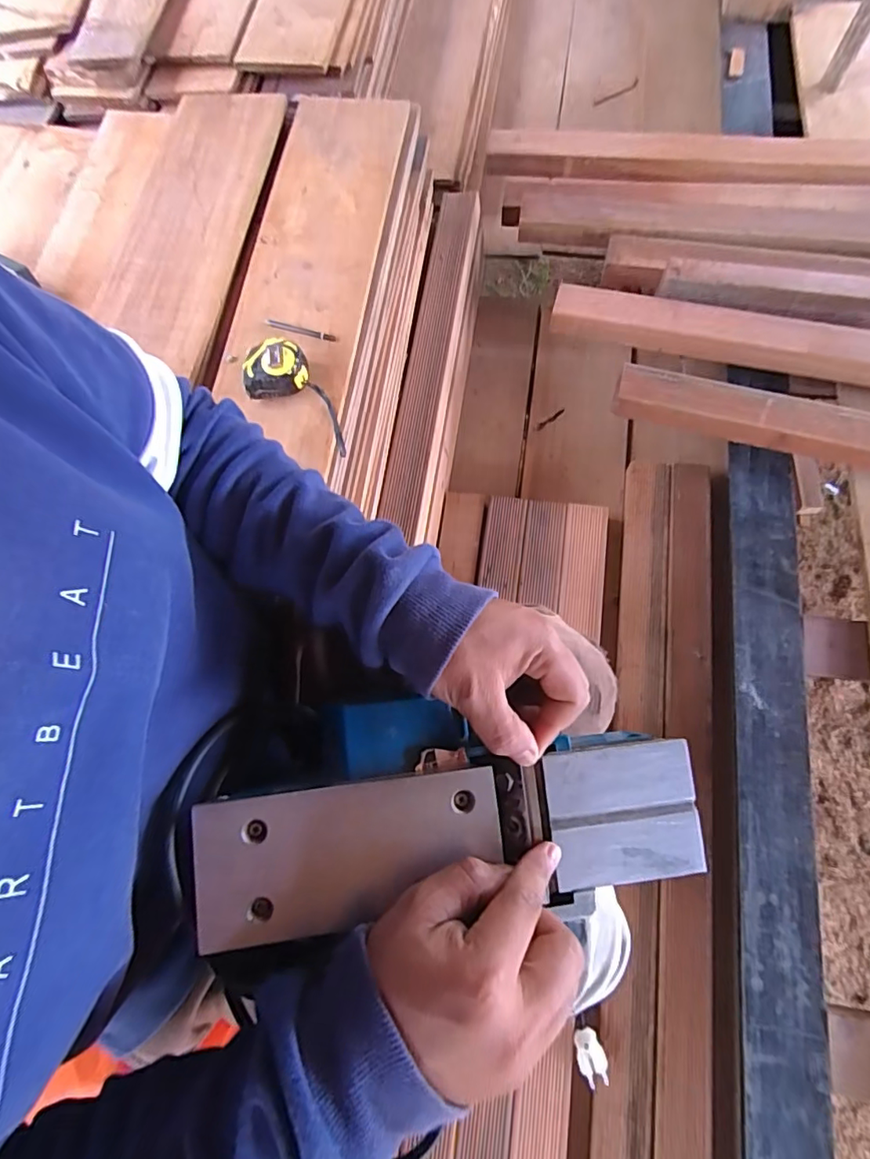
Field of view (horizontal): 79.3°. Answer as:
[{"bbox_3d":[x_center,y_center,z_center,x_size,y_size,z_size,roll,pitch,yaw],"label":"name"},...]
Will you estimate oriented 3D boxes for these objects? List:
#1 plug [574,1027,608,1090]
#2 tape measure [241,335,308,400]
[{"bbox_3d":[0.204,0.625,0.685,0.036,0.017,0.057,-17,73,-1],"label":"plug"},{"bbox_3d":[-0.214,-0.281,0.703,0.086,0.046,0.071,-20,73,-2],"label":"tape measure"}]

